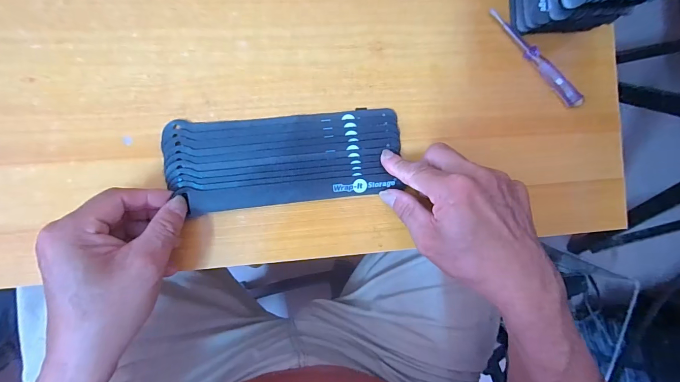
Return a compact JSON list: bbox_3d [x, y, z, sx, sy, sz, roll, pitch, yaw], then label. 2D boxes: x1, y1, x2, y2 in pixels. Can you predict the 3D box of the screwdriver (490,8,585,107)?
[{"bbox_3d":[0.186,-0.126,0.327,0.013,0.011,0.120,-45,95,-5],"label":"screwdriver"}]

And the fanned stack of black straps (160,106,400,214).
[{"bbox_3d":[-0.045,-0.028,0.302,0.197,0.010,0.077,-6,91,-7],"label":"fanned stack of black straps"}]

